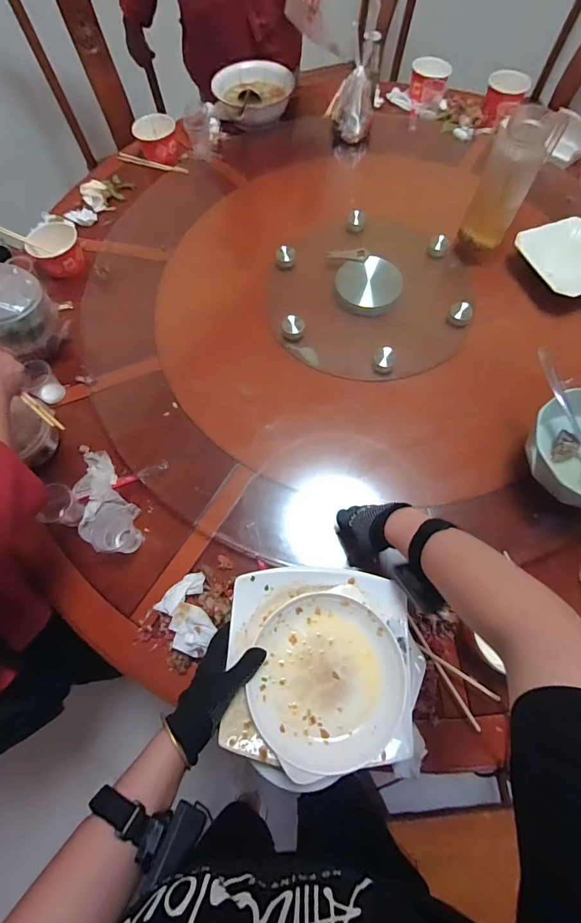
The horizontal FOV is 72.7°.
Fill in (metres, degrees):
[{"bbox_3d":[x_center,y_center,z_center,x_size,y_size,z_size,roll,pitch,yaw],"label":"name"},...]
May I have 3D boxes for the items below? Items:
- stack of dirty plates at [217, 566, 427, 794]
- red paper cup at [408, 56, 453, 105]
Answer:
[{"bbox_3d":[0.043,0.255,0.490,0.230,0.040,0.231,1,68,2],"label":"stack of dirty plates"},{"bbox_3d":[0.400,-1.096,1.139,0.106,0.068,0.110,12,67,4],"label":"red paper cup"}]

